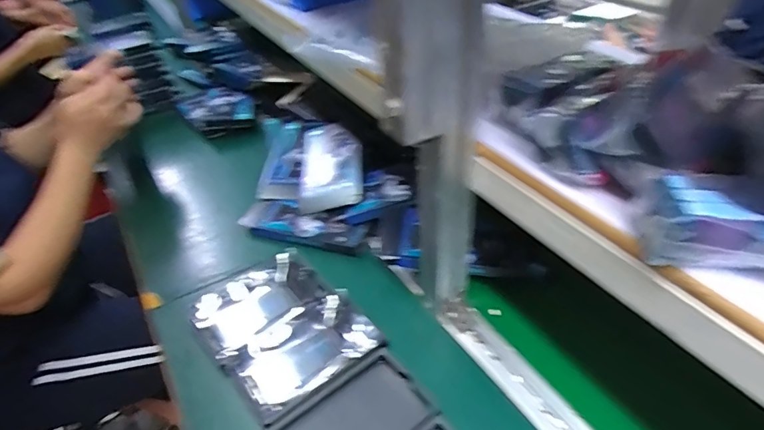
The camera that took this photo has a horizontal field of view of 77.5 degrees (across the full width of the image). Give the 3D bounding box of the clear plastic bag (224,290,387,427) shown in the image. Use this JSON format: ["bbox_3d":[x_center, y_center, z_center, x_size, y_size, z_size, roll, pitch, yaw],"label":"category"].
[{"bbox_3d":[-0.088,0.150,0.536,0.153,0.014,0.106,-27,45,-26],"label":"clear plastic bag"}]

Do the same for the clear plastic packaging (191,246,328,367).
[{"bbox_3d":[-0.150,0.108,0.590,0.117,0.020,0.157,28,48,32],"label":"clear plastic packaging"}]

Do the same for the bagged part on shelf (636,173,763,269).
[{"bbox_3d":[0.233,0.007,0.301,0.123,0.050,0.050,7,40,12],"label":"bagged part on shelf"}]

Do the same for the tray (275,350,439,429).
[{"bbox_3d":[-0.031,0.207,0.470,0.156,0.009,0.093,-27,45,-27],"label":"tray"}]

